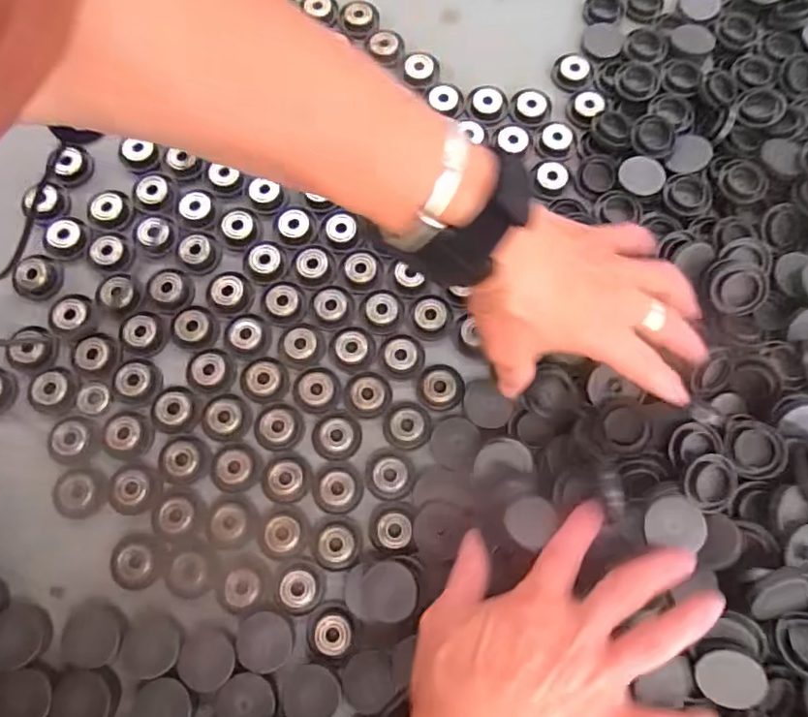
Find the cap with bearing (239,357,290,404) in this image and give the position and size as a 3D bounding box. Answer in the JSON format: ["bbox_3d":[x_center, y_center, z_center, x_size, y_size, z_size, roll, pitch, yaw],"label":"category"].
[{"bbox_3d":[-0.093,0.014,0.391,0.029,0.006,0.032,-10,75,-3],"label":"cap with bearing"}]

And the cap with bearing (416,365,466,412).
[{"bbox_3d":[0.025,0.019,0.396,0.031,0.012,0.030,0,75,-1],"label":"cap with bearing"}]

